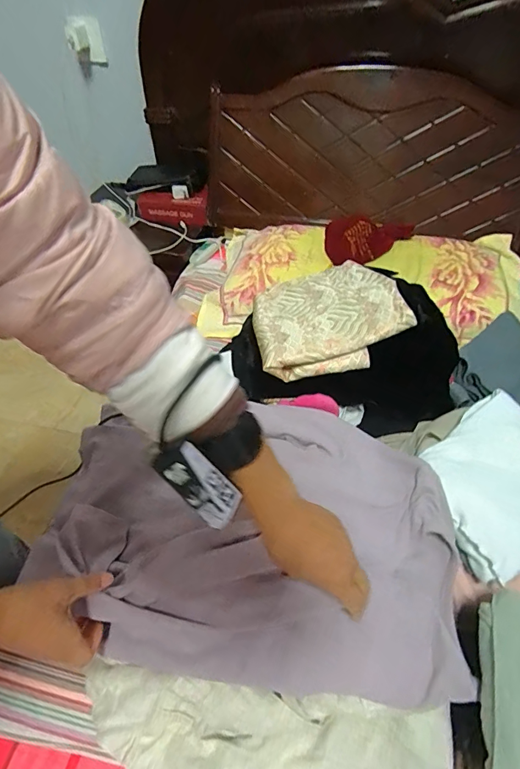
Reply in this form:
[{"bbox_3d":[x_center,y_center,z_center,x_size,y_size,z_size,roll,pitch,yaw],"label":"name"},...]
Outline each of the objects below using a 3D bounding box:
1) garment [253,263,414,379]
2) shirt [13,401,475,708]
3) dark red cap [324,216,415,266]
[{"bbox_3d":[0.107,-0.125,0.691,0.237,0.051,0.239,-15,47,10],"label":"garment"},{"bbox_3d":[-0.016,0.159,0.526,0.499,0.099,0.344,6,50,6],"label":"shirt"},{"bbox_3d":[0.242,-0.318,0.899,0.194,0.053,0.108,4,49,4],"label":"dark red cap"}]

